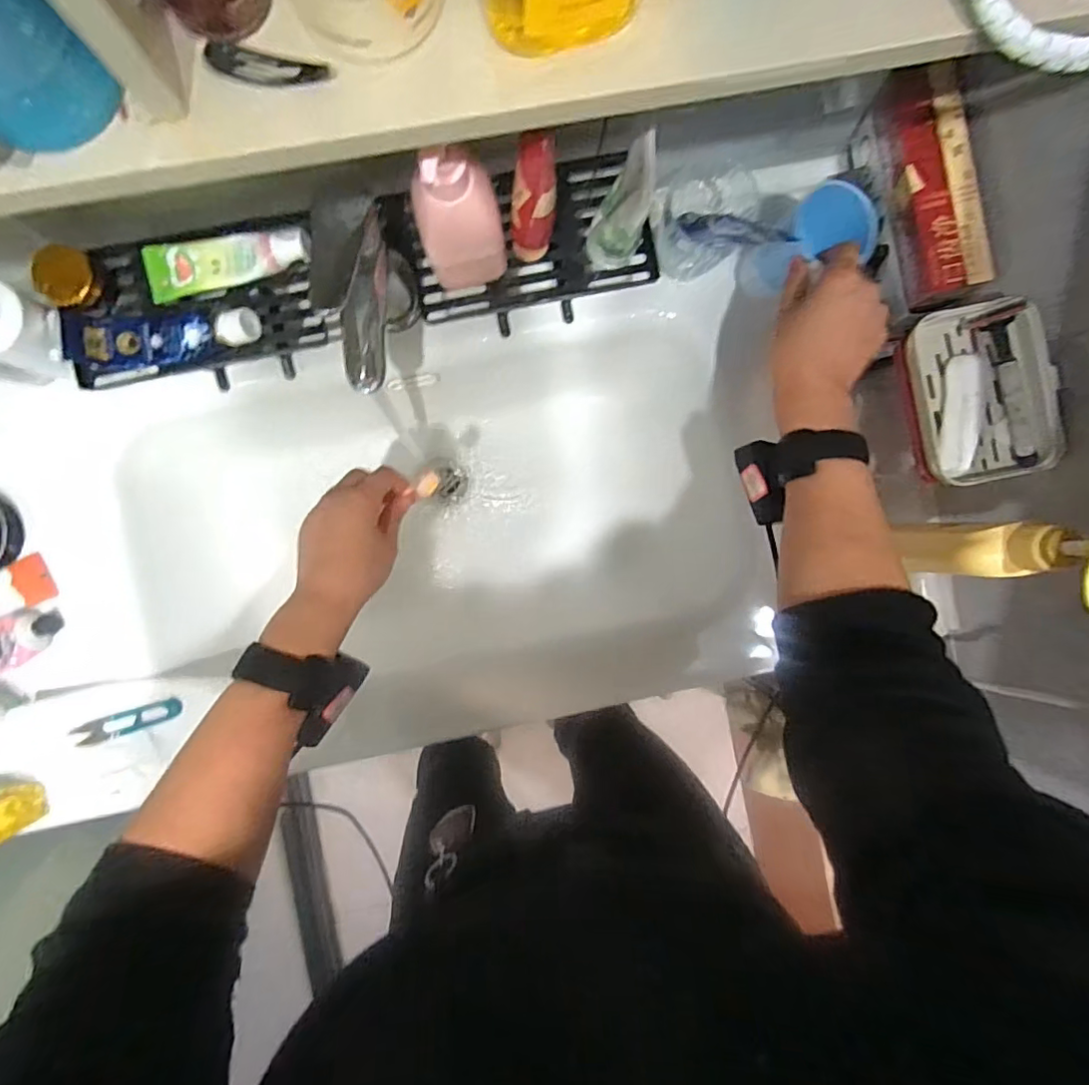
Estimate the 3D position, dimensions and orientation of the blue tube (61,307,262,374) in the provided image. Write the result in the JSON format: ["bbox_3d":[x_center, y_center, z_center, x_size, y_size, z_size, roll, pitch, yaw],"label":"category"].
[{"bbox_3d":[-0.311,-0.175,0.467,0.148,0.027,0.044,-10,91,-3],"label":"blue tube"}]

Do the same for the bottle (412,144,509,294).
[{"bbox_3d":[-0.060,-0.231,0.411,0.058,0.138,0.034,-24,91,-2],"label":"bottle"}]

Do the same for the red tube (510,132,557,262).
[{"bbox_3d":[-0.008,-0.244,0.415,0.031,0.158,0.027,2,90,-3],"label":"red tube"}]

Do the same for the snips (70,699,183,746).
[{"bbox_3d":[-0.414,0.178,0.566,0.100,0.013,0.025,-16,91,-3],"label":"snips"}]

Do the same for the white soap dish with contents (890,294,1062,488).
[{"bbox_3d":[0.342,-0.117,0.448,0.098,0.040,0.137,-9,91,-3],"label":"white soap dish with contents"}]

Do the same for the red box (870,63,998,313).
[{"bbox_3d":[0.319,-0.295,0.478,0.057,0.049,0.188,-14,91,-3],"label":"red box"}]

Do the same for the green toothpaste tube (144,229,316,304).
[{"bbox_3d":[-0.262,-0.233,0.466,0.140,0.020,0.040,-11,91,-3],"label":"green toothpaste tube"}]

